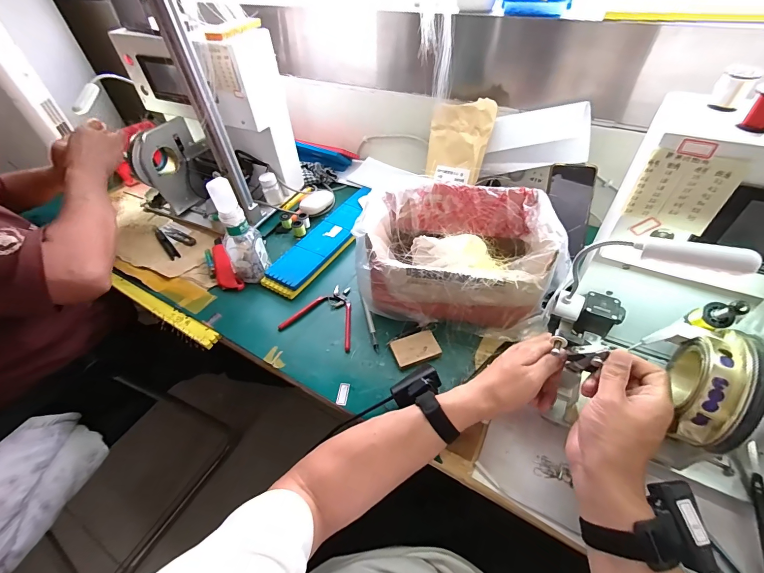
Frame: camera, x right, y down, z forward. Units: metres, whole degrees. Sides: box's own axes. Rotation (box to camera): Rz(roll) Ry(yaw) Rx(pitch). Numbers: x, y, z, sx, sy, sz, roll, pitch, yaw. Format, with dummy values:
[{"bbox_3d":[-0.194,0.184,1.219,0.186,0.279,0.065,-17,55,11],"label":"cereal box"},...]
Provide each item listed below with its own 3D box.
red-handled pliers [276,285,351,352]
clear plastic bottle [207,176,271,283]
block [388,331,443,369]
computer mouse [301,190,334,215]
[{"bbox_3d":[-0.094,0.044,0.629,0.129,0.014,0.125,14,50,16],"label":"red-handled pliers"},{"bbox_3d":[-0.261,-0.097,0.639,0.069,0.197,0.060,-25,51,-18],"label":"clear plastic bottle"},{"bbox_3d":[0.054,0.102,0.565,0.073,0.015,0.050,-13,48,-8],"label":"block"},{"bbox_3d":[-0.153,-0.203,0.845,0.056,0.033,0.111,14,50,16],"label":"computer mouse"}]

